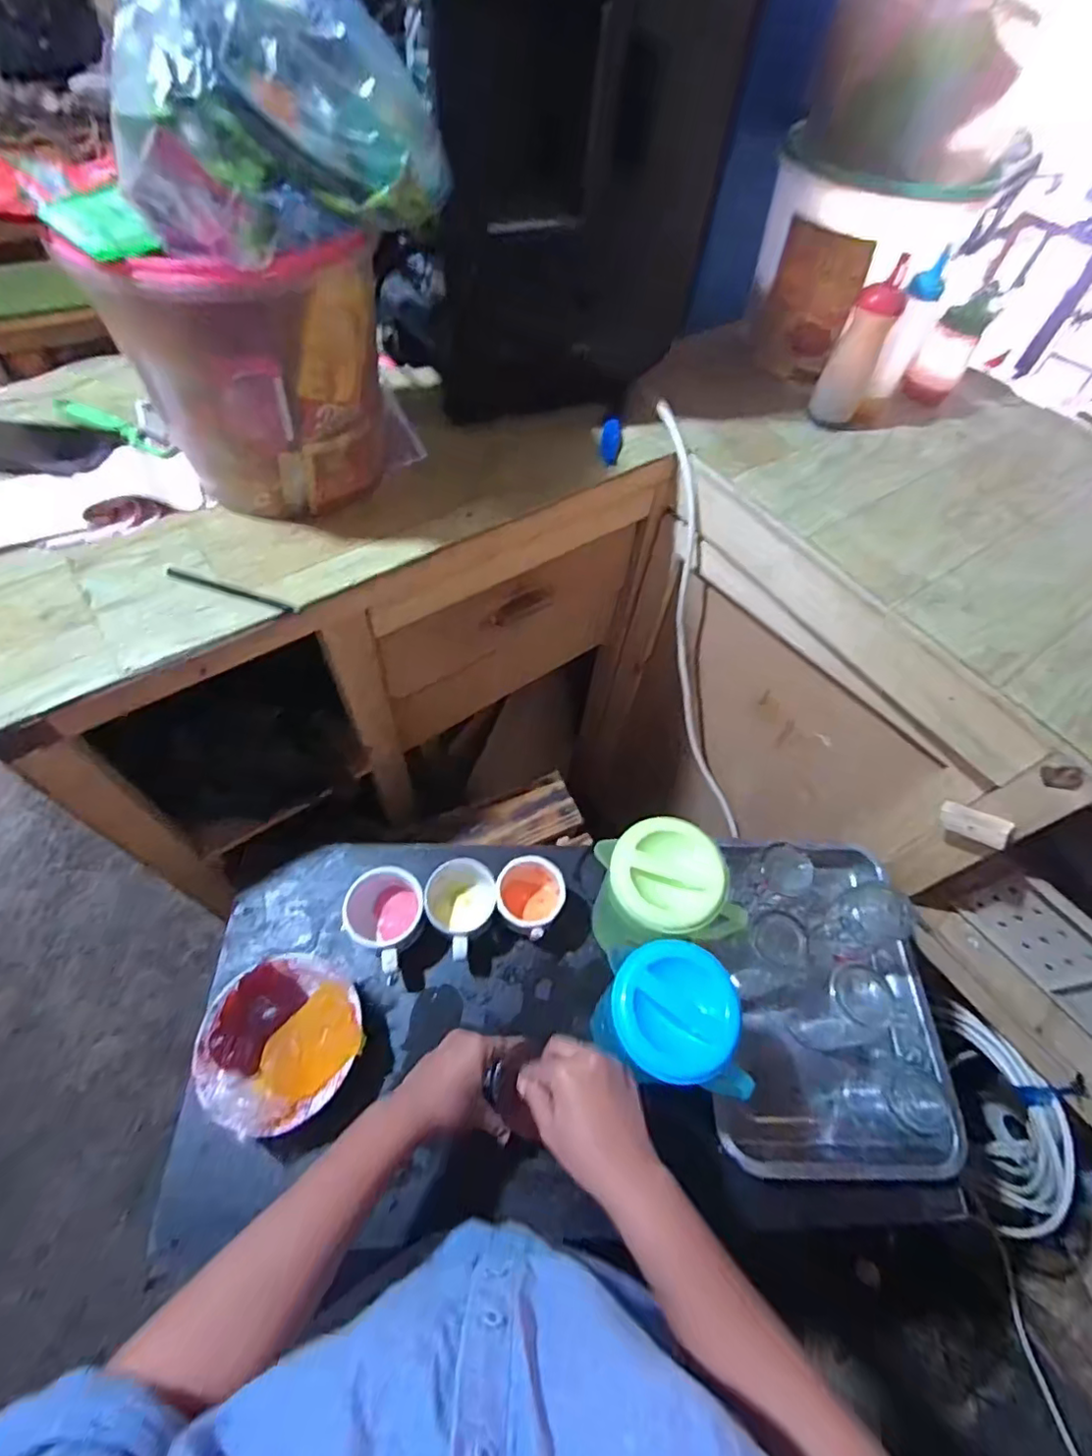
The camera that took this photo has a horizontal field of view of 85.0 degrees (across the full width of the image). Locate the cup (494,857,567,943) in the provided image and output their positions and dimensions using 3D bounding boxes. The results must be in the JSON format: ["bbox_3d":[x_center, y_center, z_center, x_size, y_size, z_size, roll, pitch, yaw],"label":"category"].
[{"bbox_3d":[-0.019,0.200,0.705,0.076,0.083,0.077,2,59,-3],"label":"cup"}]

